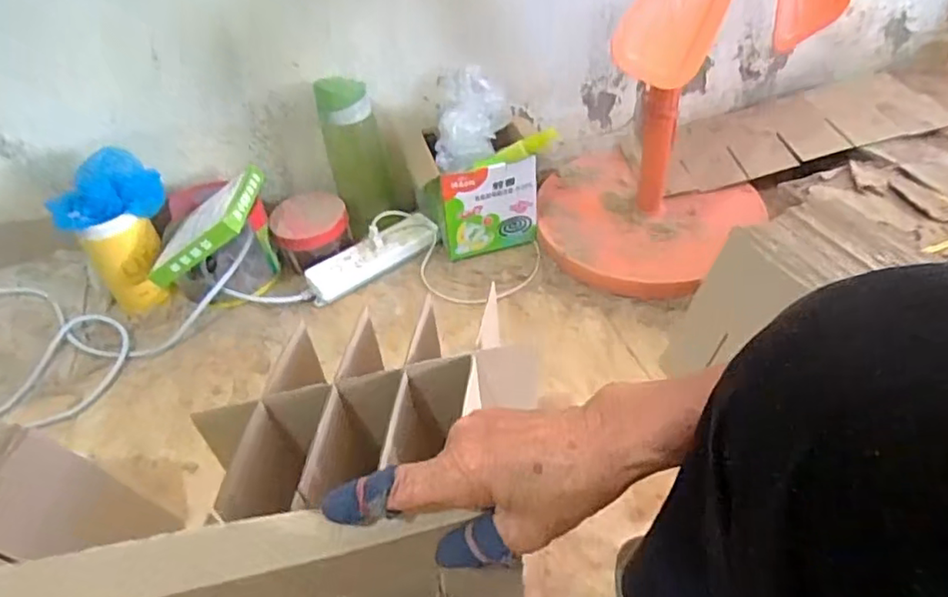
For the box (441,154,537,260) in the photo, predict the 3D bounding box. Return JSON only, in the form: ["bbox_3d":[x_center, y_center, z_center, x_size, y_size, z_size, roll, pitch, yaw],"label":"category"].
[{"bbox_3d":[0.025,-0.123,0.832,0.127,0.131,0.024,-18,45,-11],"label":"box"}]

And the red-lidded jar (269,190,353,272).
[{"bbox_3d":[-0.233,-0.107,0.884,0.108,0.071,0.119,-22,46,-15],"label":"red-lidded jar"}]

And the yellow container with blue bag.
[{"bbox_3d":[-0.451,-0.081,0.812,0.129,0.193,0.077,-30,48,-22],"label":"yellow container with blue bag"}]

